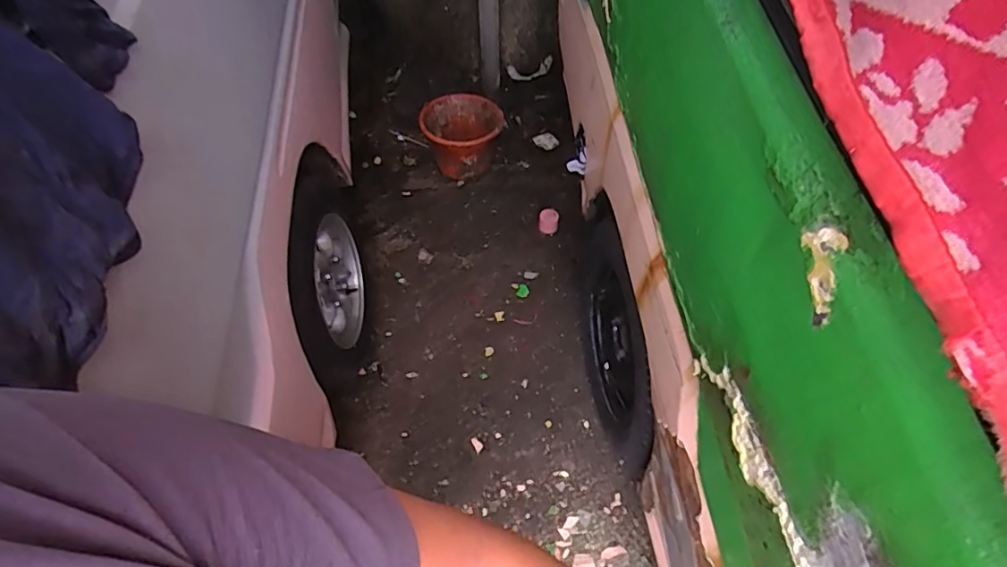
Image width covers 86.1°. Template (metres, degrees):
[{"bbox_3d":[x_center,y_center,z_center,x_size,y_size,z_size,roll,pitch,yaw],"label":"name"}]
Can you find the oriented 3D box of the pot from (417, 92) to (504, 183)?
[{"bbox_3d":[-0.138,-0.504,1.841,0.271,0.240,0.233,-4,55,-2],"label":"pot"}]

